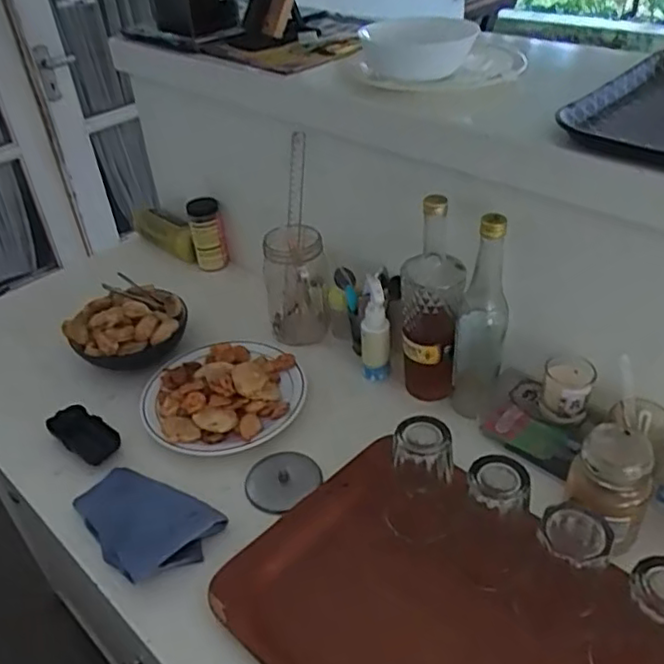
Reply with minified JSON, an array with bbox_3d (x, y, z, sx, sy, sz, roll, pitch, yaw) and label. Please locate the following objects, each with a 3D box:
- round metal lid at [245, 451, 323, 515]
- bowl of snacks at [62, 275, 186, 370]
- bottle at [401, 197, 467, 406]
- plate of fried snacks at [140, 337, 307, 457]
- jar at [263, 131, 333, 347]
[{"bbox_3d":[-0.055,0.180,0.769,0.091,0.021,0.079,-29,43,-28],"label":"round metal lid"},{"bbox_3d":[-0.291,-0.012,0.943,0.147,0.069,0.154,-3,37,3],"label":"bowl of snacks"},{"bbox_3d":[0.123,-0.035,0.803,0.072,0.278,0.065,-1,37,5],"label":"bottle"},{"bbox_3d":[-0.146,0.070,0.862,0.208,0.046,0.198,-3,37,3],"label":"plate of fried snacks"},{"bbox_3d":[-0.055,-0.120,0.931,0.088,0.291,0.086,-7,37,-3],"label":"jar"}]

